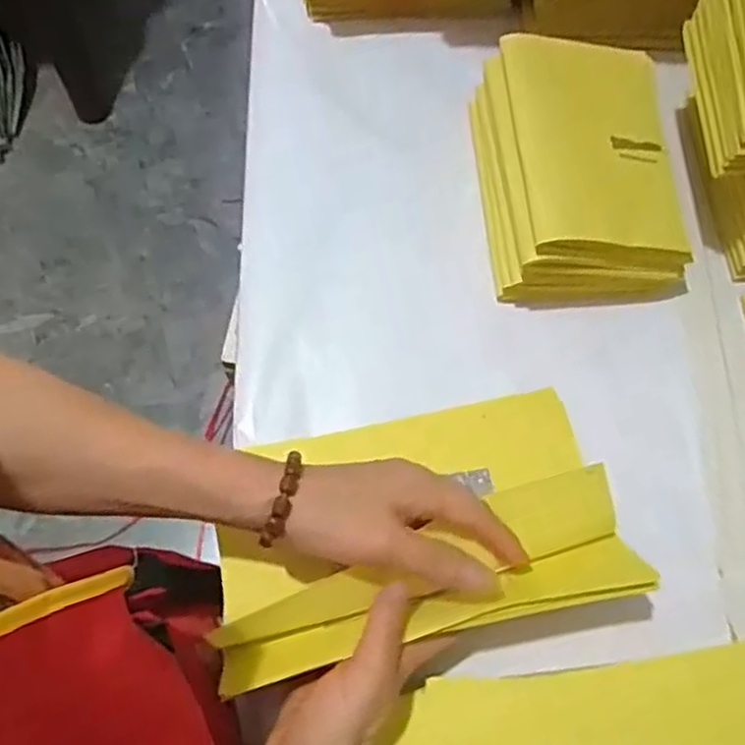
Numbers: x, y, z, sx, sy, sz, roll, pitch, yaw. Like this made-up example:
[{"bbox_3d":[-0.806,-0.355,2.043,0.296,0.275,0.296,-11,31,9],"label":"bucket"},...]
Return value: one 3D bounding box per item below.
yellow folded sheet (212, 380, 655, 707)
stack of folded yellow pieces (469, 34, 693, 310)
[{"bbox_3d":[0.022,0.082,0.416,0.223,0.086,0.133,-11,71,-6],"label":"yellow folded sheet"},{"bbox_3d":[0.136,-0.138,0.503,0.130,0.069,0.171,-4,70,-3],"label":"stack of folded yellow pieces"}]

